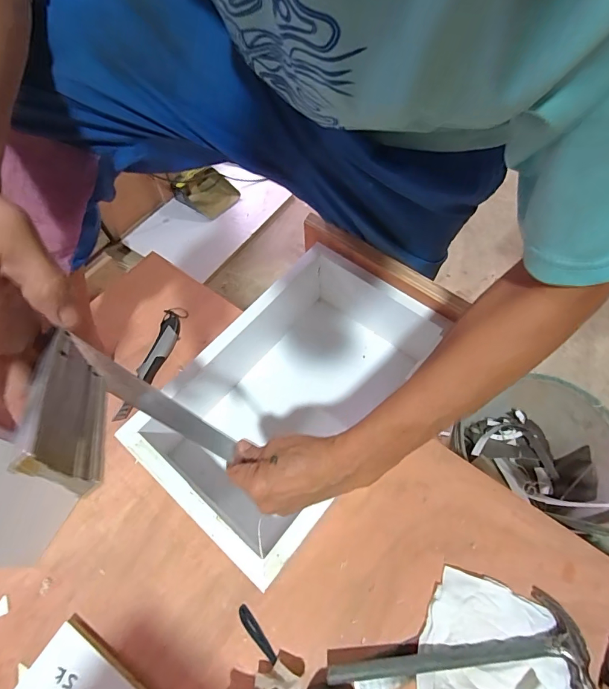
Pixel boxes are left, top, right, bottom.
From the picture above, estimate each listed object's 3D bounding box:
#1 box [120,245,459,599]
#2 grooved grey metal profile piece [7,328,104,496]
[{"bbox_3d":[-0.019,0.073,0.593,0.266,0.134,0.413,33,68,20],"label":"box"},{"bbox_3d":[-0.148,0.037,0.249,0.011,0.044,0.117,-37,39,4],"label":"grooved grey metal profile piece"}]

